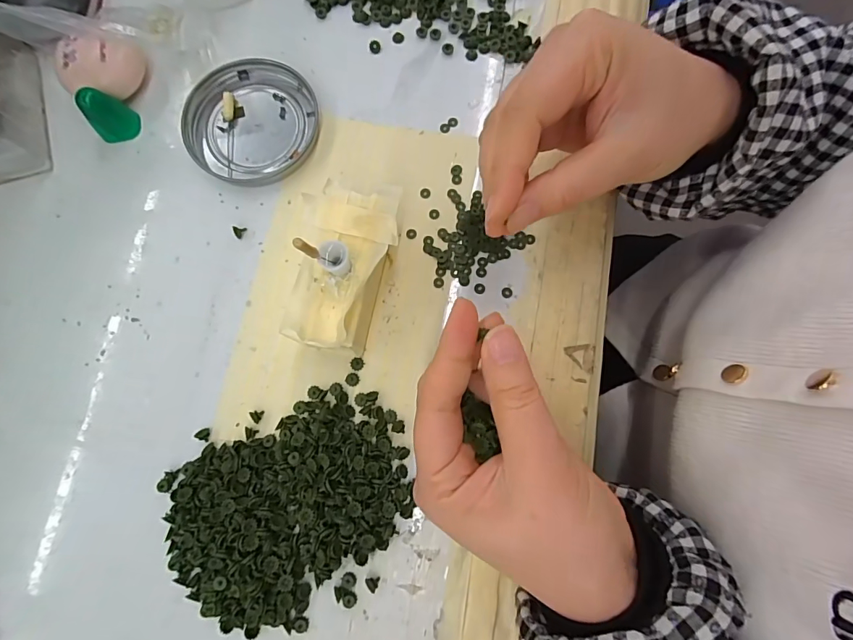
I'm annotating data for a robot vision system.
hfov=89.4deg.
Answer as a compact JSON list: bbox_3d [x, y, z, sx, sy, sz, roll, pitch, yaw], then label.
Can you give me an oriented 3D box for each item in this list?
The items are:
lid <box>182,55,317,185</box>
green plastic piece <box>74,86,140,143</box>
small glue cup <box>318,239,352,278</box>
[{"bbox_3d":[-0.106,-0.120,0.260,0.074,0.008,0.080,0,79,1],"label":"lid"},{"bbox_3d":[-0.187,-0.121,0.254,0.020,0.030,0.016,-18,80,-3],"label":"green plastic piece"},{"bbox_3d":[-0.043,-0.029,0.205,0.012,0.017,0.012,0,79,1],"label":"small glue cup"}]

